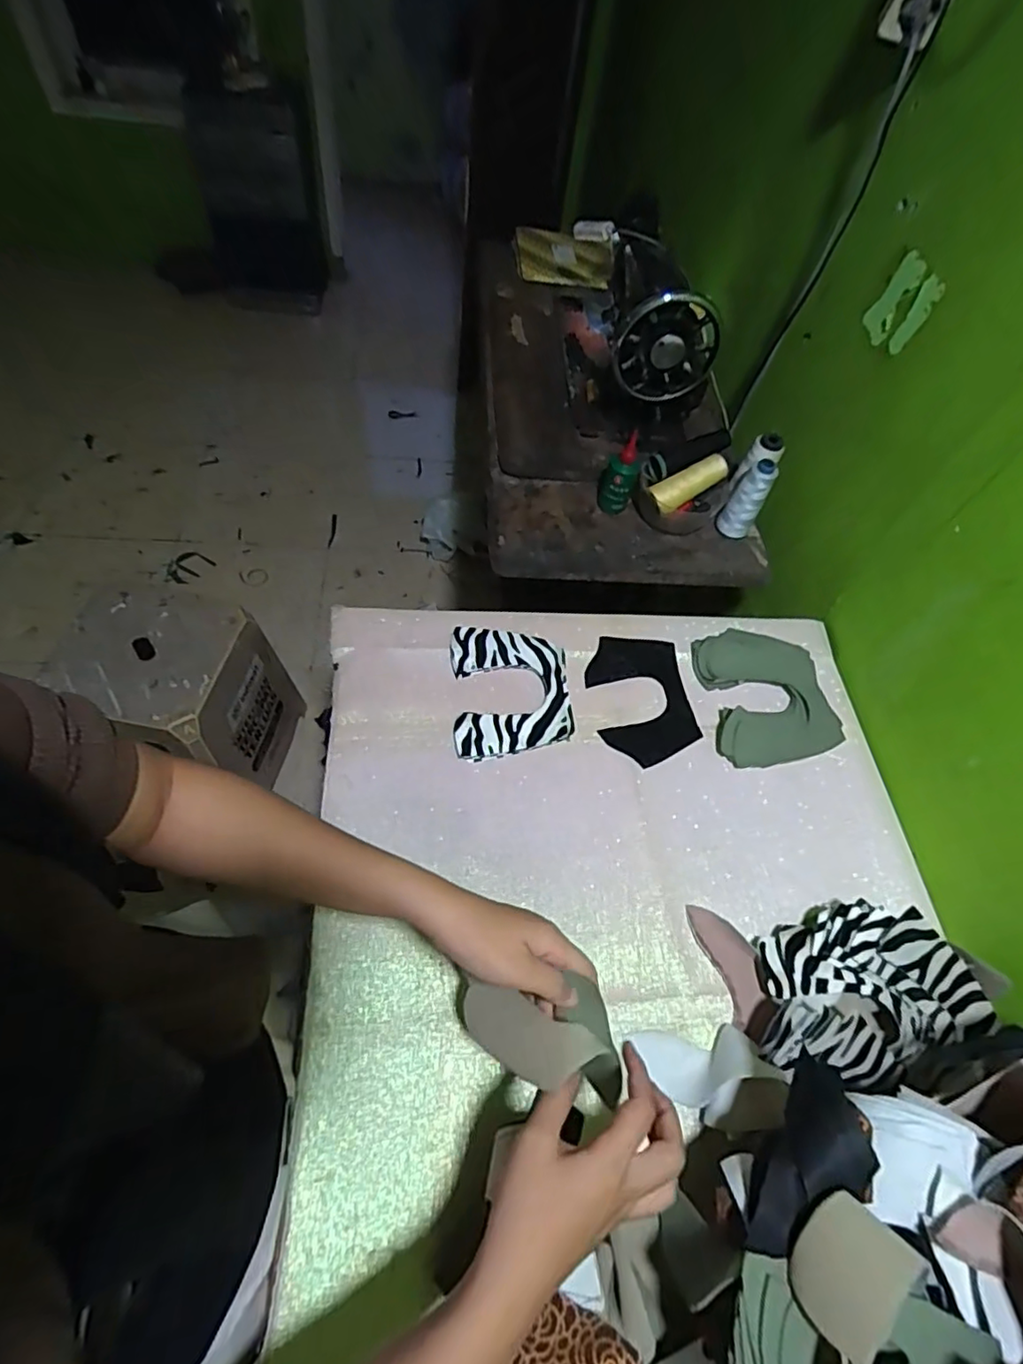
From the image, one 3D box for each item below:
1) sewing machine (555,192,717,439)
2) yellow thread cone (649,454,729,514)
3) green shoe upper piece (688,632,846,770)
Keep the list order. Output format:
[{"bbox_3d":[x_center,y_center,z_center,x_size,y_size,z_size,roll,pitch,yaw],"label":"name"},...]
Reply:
[{"bbox_3d":[0.179,-0.550,0.909,0.162,0.210,0.348,-2,59,-9],"label":"sewing machine"},{"bbox_3d":[0.239,-0.269,0.821,0.113,0.038,0.039,-30,63,1],"label":"yellow thread cone"},{"bbox_3d":[0.292,0.015,0.702,0.134,0.030,0.160,-1,59,-9],"label":"green shoe upper piece"}]

